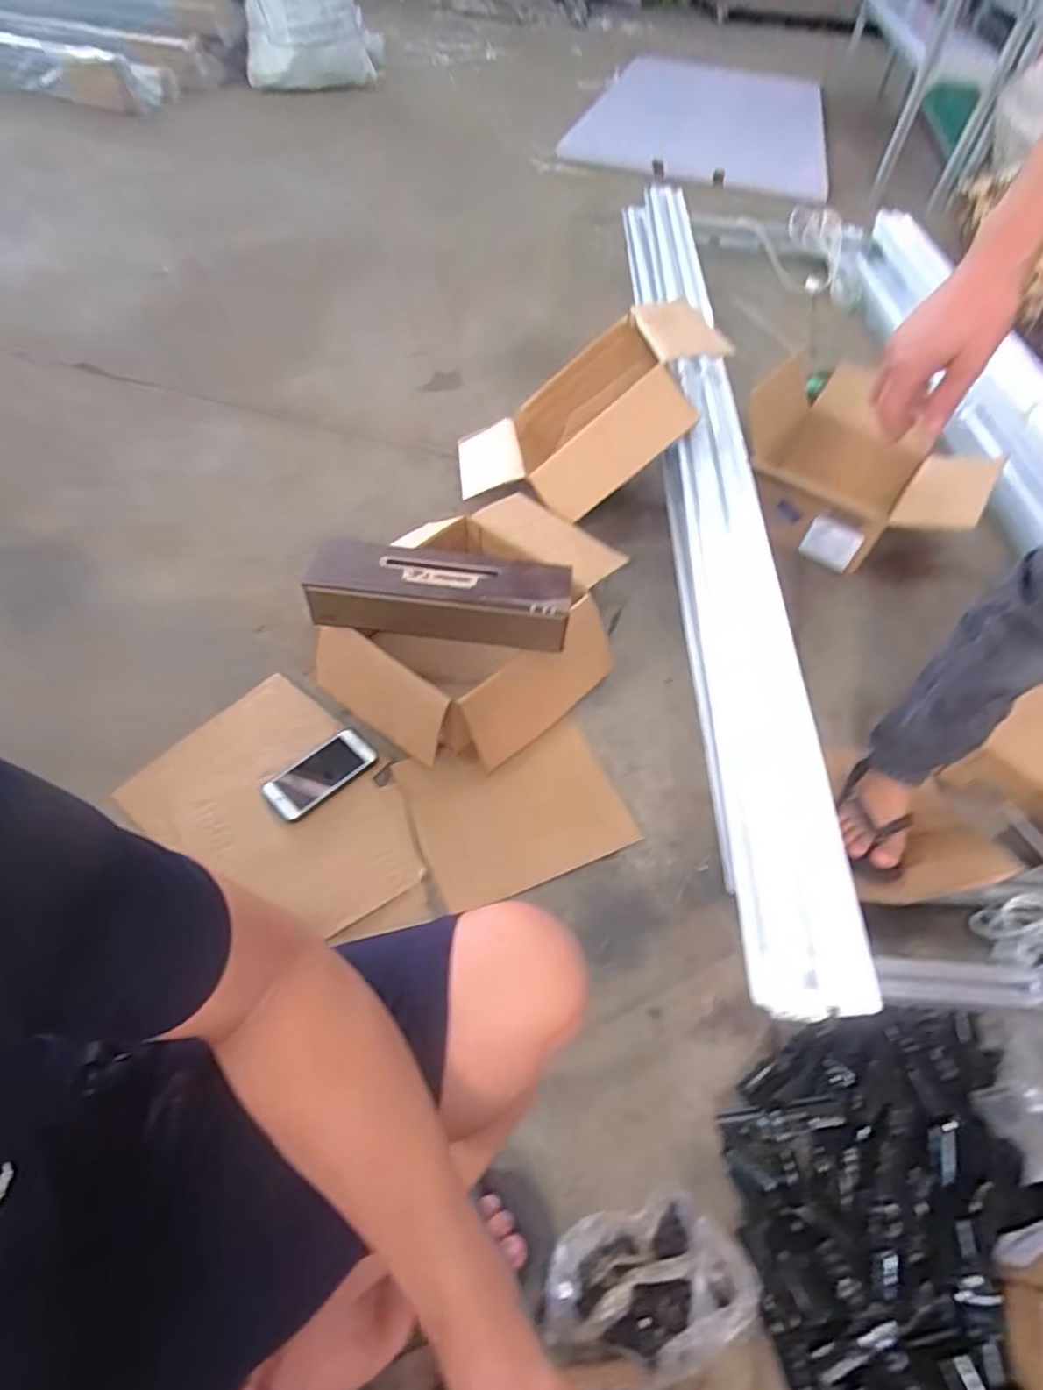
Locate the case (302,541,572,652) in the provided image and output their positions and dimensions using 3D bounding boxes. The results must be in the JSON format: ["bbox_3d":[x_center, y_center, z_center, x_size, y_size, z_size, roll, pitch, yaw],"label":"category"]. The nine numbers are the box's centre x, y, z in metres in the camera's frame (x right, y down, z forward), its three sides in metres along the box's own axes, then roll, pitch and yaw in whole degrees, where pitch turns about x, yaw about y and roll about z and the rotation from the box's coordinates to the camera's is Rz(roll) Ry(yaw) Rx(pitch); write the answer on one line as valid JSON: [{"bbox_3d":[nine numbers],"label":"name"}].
[{"bbox_3d":[-0.126,-0.149,0.949,0.394,0.095,0.131,11,52,4],"label":"case"}]

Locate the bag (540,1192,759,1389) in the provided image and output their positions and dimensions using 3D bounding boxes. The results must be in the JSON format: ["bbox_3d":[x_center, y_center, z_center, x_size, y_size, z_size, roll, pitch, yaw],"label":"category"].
[{"bbox_3d":[0.119,0.567,0.606,0.200,0.058,0.129,-7,53,-11],"label":"bag"}]

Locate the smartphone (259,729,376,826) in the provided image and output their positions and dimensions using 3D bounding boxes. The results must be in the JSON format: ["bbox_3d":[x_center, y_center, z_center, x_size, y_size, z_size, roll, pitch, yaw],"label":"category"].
[{"bbox_3d":[-0.300,0.115,0.950,0.159,0.011,0.079,-36,63,-28],"label":"smartphone"}]

